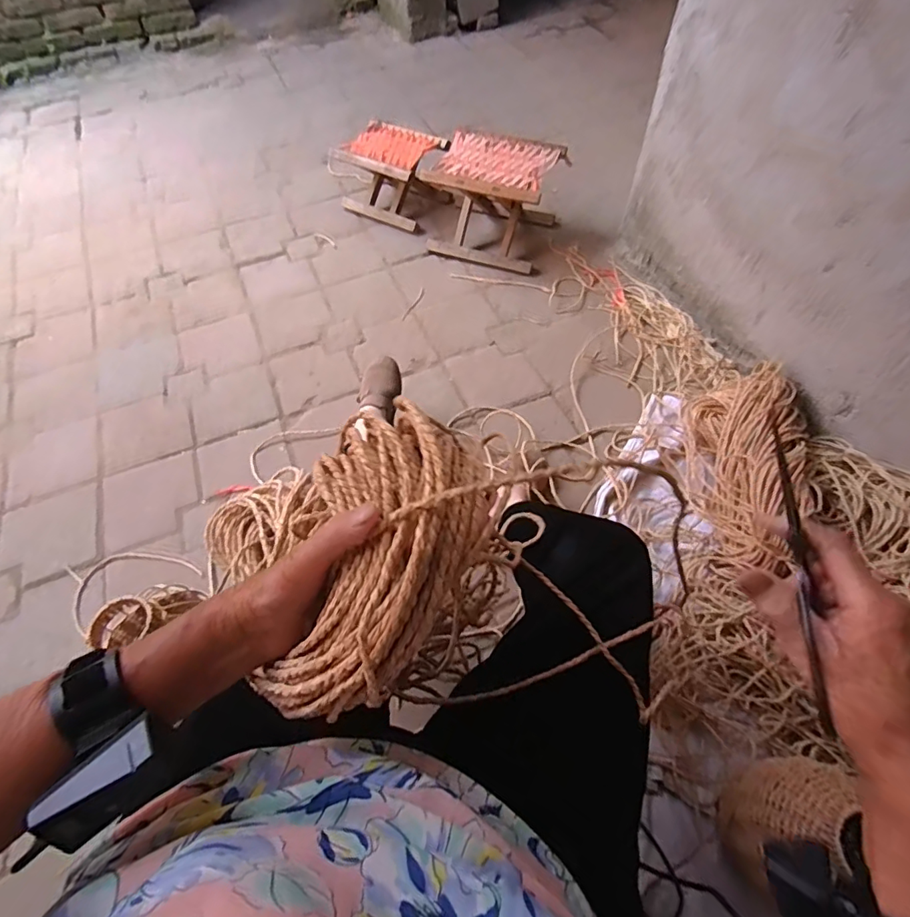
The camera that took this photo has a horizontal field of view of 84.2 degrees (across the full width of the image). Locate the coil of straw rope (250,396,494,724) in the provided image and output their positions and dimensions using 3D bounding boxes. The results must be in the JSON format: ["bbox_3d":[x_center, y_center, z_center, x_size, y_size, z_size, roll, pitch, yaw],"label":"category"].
[{"bbox_3d":[-0.045,0.069,0.322,0.117,0.080,0.195,17,83,38],"label":"coil of straw rope"}]

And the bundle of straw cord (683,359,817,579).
[{"bbox_3d":[0.586,0.001,0.994,0.211,0.114,0.455,12,59,8],"label":"bundle of straw cord"}]

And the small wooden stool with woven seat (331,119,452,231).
[{"bbox_3d":[-0.186,-0.863,1.545,0.298,0.184,0.231,30,63,18],"label":"small wooden stool with woven seat"}]

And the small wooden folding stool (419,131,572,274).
[{"bbox_3d":[0.109,-0.732,1.430,0.319,0.233,0.289,17,60,11],"label":"small wooden folding stool"}]

